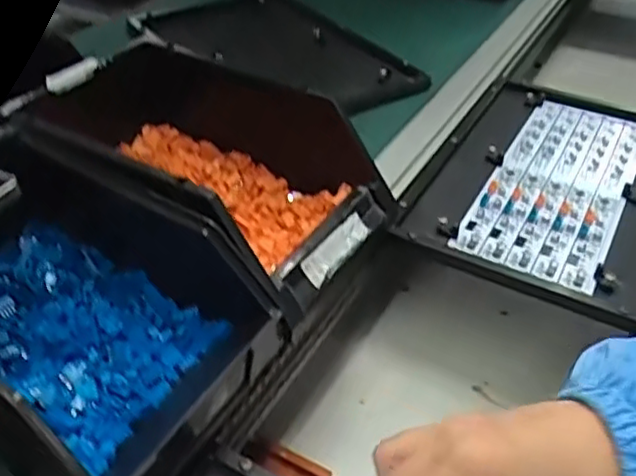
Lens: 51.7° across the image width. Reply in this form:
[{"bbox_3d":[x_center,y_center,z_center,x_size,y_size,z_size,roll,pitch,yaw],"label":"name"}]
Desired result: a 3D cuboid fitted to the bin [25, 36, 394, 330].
[{"bbox_3d":[-0.072,-0.055,0.515,0.240,0.091,0.162,25,46,25],"label":"bin"}]

